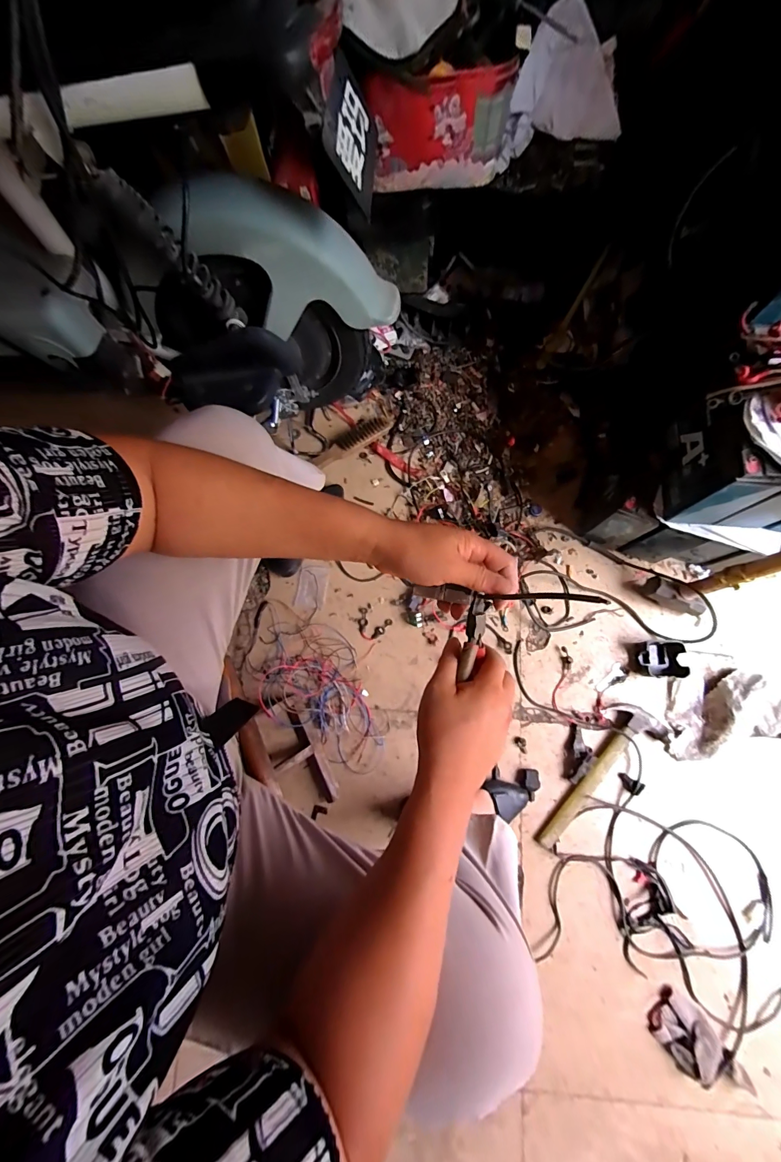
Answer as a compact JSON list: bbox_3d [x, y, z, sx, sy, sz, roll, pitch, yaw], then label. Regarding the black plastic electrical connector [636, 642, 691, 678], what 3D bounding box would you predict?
[{"bbox_3d":[0.539,0.157,0.778,0.082,0.034,0.070,0,78,1],"label":"black plastic electrical connector"}]

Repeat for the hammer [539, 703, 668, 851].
[{"bbox_3d":[0.389,0.369,0.739,0.108,0.027,0.318,44,82,9],"label":"hammer"}]

